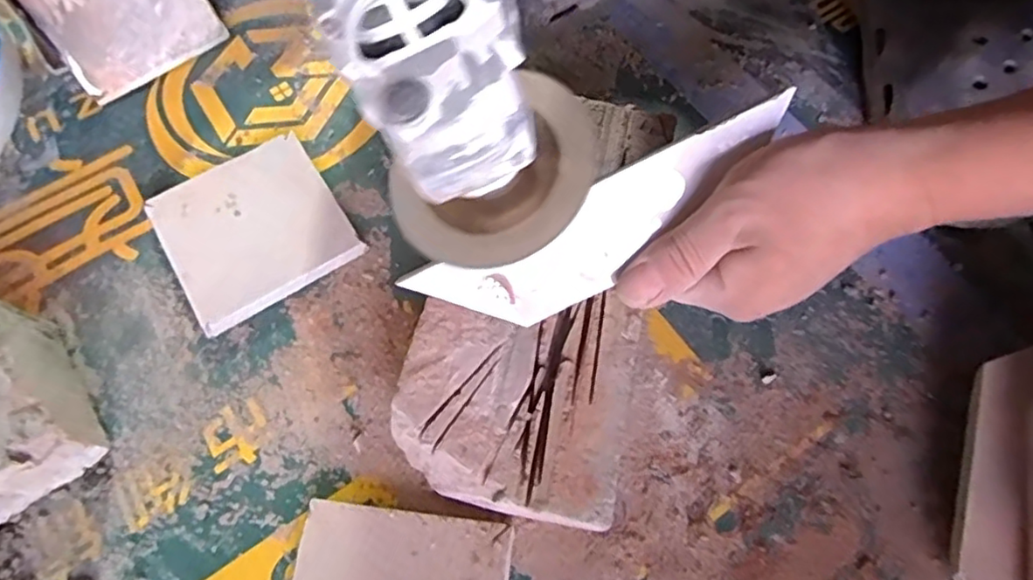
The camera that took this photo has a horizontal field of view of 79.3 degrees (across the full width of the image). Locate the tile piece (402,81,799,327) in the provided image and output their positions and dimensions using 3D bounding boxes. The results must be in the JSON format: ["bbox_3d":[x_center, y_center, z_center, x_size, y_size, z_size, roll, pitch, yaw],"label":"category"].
[{"bbox_3d":[0.041,-0.025,0.276,0.171,0.008,0.046,-26,108,8],"label":"tile piece"}]

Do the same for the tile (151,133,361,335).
[{"bbox_3d":[-0.156,-0.037,0.371,0.096,0.011,0.098,-31,69,-12],"label":"tile"}]

